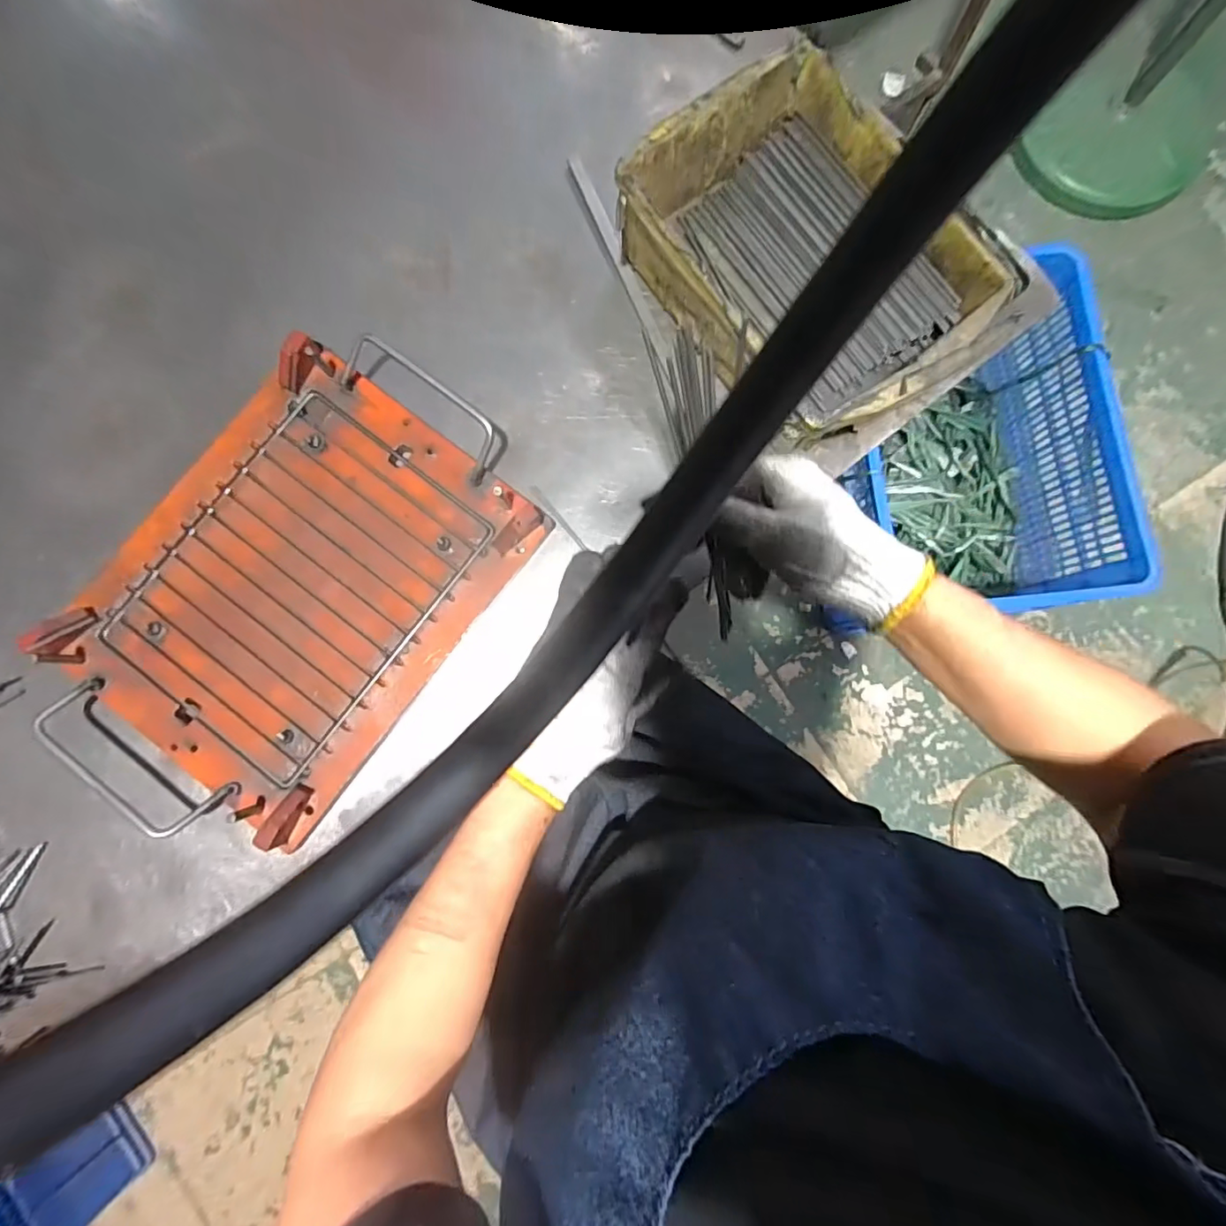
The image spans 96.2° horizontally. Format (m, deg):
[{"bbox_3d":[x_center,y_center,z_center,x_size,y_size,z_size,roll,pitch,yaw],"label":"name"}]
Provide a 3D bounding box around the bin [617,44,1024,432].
[{"bbox_3d":[0.138,-0.258,0.410,0.177,0.071,0.248,-35,85,-4],"label":"bin"}]

